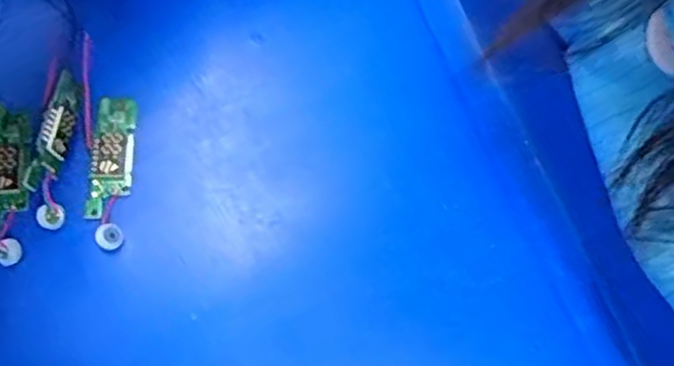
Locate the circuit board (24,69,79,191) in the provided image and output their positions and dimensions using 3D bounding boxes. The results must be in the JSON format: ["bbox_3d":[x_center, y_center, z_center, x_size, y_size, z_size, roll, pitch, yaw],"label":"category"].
[{"bbox_3d":[-0.089,-0.016,0.221,0.008,0.012,0.038,6,72,-1],"label":"circuit board"}]

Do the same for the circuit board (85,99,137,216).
[{"bbox_3d":[-0.073,-0.009,0.228,0.013,0.006,0.042,0,72,-3],"label":"circuit board"}]

